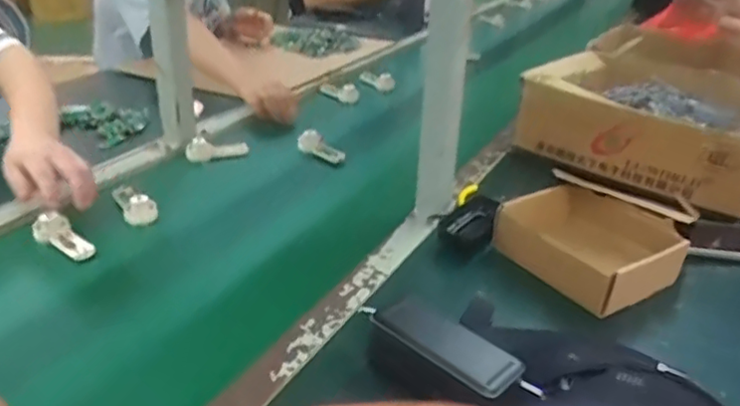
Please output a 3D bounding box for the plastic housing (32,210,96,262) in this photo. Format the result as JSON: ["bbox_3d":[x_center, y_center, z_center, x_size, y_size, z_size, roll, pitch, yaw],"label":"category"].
[{"bbox_3d":[-0.354,0.039,0.735,0.087,0.025,0.033,30,36,20],"label":"plastic housing"}]

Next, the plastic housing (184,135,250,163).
[{"bbox_3d":[-0.238,-0.087,0.984,0.093,0.033,0.024,-11,29,-23],"label":"plastic housing"}]

